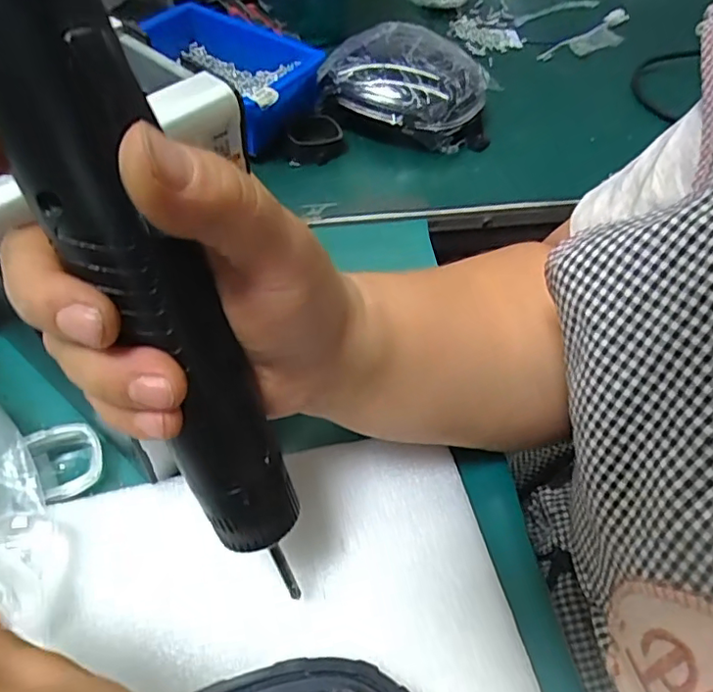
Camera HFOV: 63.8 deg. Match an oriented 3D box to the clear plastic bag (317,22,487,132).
[{"bbox_3d":[0.044,-0.222,0.488,0.127,0.051,0.109,19,55,9],"label":"clear plastic bag"}]

